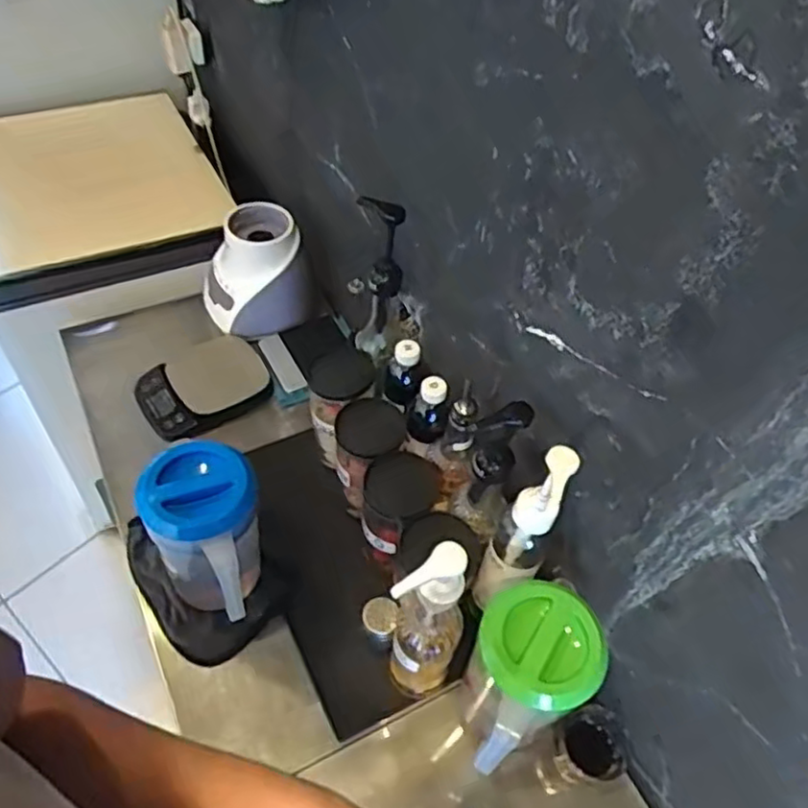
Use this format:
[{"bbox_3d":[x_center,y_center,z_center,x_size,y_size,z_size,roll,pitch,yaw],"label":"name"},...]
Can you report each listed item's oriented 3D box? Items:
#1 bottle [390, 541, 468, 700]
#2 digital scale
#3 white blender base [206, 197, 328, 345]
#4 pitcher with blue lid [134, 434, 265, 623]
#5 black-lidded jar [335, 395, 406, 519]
[{"bbox_3d":[0.029,0.222,0.719,0.072,0.322,0.089,13,52,6],"label":"bottle"},{"bbox_3d":[-0.322,-0.030,1.089,0.198,0.042,0.160,-27,59,-24],"label":"digital scale"},{"bbox_3d":[-0.247,-0.225,1.134,0.174,0.150,0.153,-19,56,-19],"label":"white blender base"},{"bbox_3d":[-0.230,0.160,0.801,0.116,0.199,0.156,-11,54,-13],"label":"pitcher with blue lid"},{"bbox_3d":[-0.048,0.067,0.916,0.099,0.139,0.091,2,52,-3],"label":"black-lidded jar"}]

